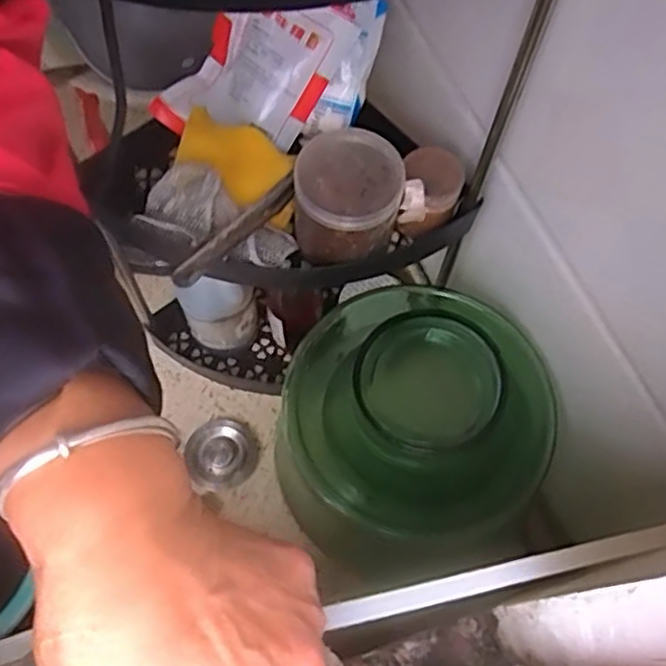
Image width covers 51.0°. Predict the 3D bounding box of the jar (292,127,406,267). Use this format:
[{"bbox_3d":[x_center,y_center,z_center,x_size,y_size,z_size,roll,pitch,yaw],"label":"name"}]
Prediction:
[{"bbox_3d":[0.010,-0.104,0.552,0.080,0.084,0.081,0,65,-1],"label":"jar"}]

